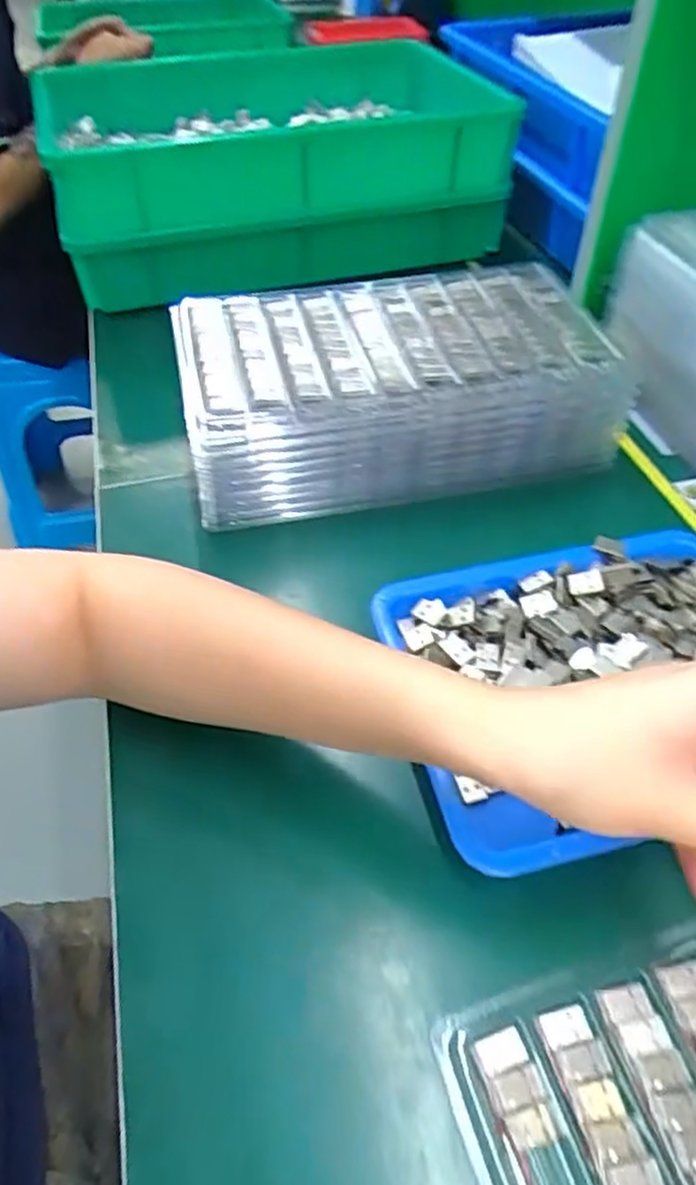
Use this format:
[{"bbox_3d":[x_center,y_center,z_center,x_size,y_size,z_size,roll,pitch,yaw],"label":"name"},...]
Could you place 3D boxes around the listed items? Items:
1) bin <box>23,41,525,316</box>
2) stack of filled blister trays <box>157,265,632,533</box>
[{"bbox_3d":[-0.084,-0.467,0.763,0.443,0.143,0.334,-12,49,-9],"label":"bin"},{"bbox_3d":[0.033,-0.147,0.525,0.296,0.084,0.183,-9,49,-7],"label":"stack of filled blister trays"}]

